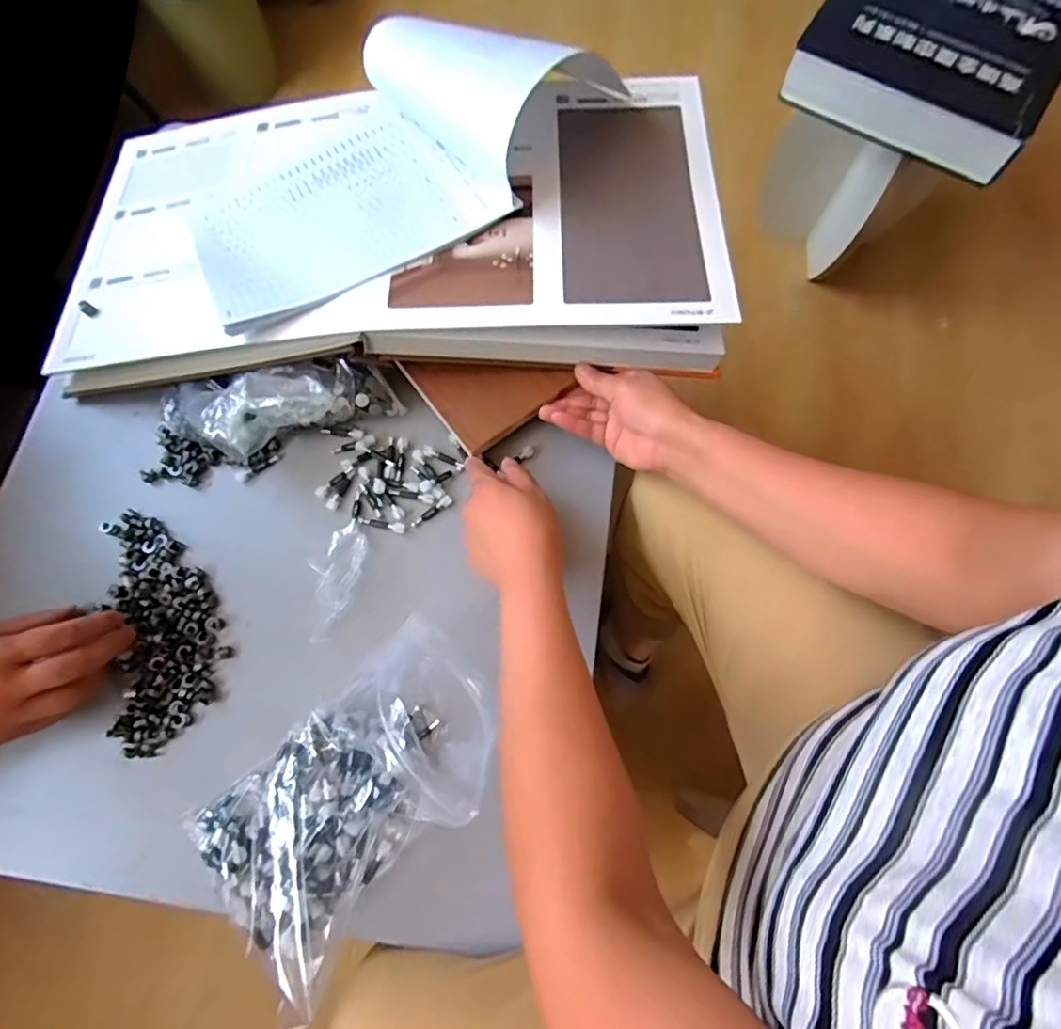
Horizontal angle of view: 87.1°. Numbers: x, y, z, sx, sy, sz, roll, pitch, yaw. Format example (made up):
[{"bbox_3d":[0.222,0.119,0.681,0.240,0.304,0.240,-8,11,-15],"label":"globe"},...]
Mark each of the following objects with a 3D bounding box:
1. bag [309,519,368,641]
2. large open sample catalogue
[{"bbox_3d":[-0.178,0.058,0.504,0.042,0.022,0.108,5,76,4],"label":"bag"},{"bbox_3d":[-0.145,-0.308,0.549,0.650,0.107,0.355,-4,73,-1],"label":"large open sample catalogue"}]

